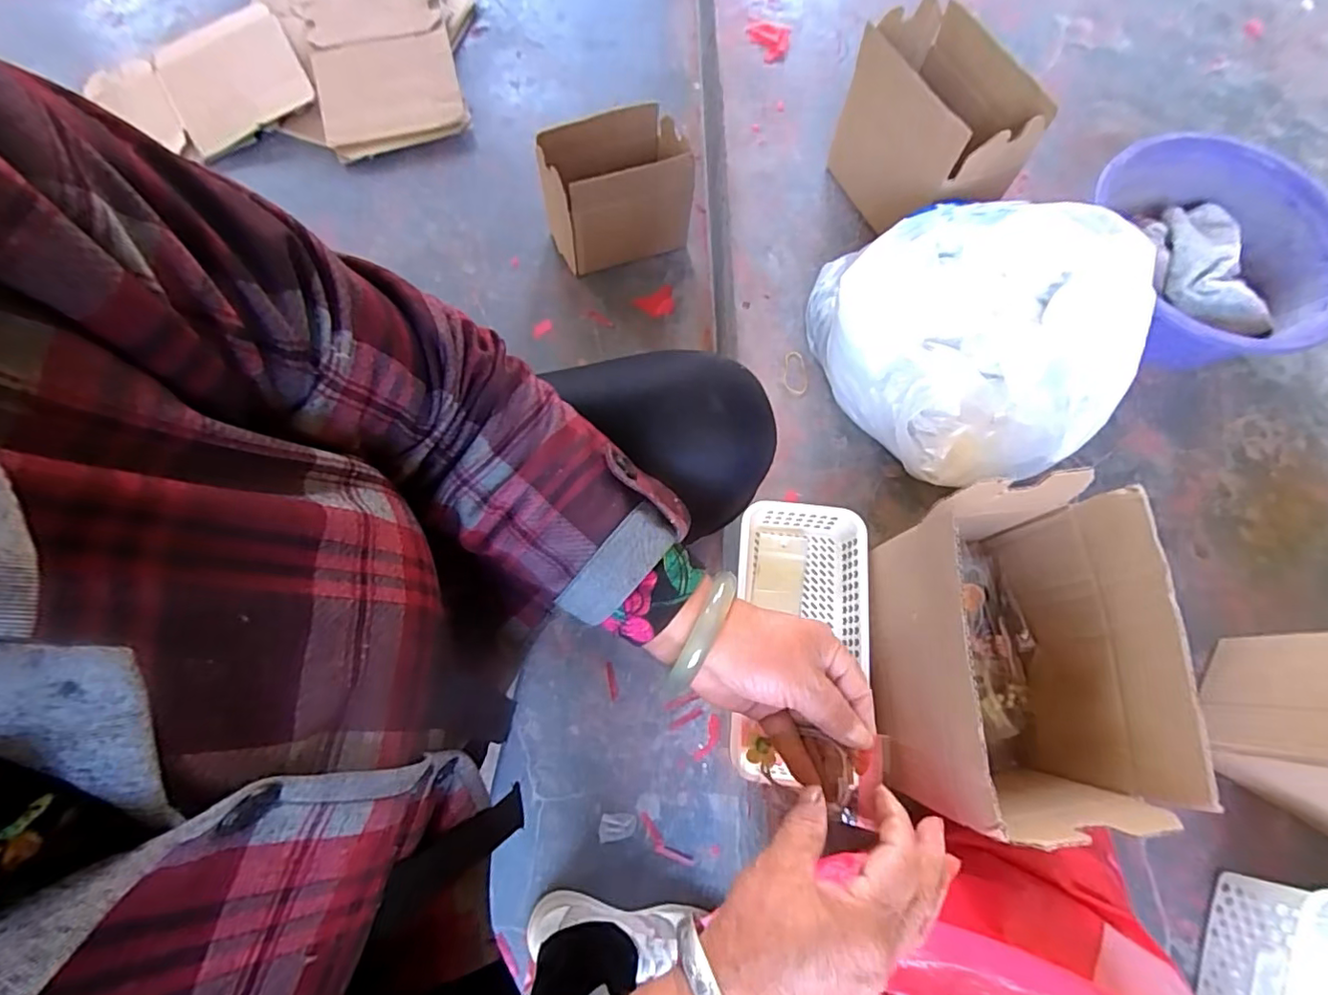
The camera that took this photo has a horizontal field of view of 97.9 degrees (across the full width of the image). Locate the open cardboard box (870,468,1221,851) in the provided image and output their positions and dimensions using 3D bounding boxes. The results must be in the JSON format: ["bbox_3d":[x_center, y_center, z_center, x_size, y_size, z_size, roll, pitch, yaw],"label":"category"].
[{"bbox_3d":[0.279,0.126,0.485,0.149,0.189,0.236,0,74,-1],"label":"open cardboard box"}]

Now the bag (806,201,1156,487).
[{"bbox_3d":[0.307,-0.177,0.598,0.241,0.170,0.297,-24,76,-8],"label":"bag"}]

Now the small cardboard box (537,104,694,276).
[{"bbox_3d":[-0.072,-0.458,0.890,0.204,0.200,0.106,-17,75,-6],"label":"small cardboard box"}]

